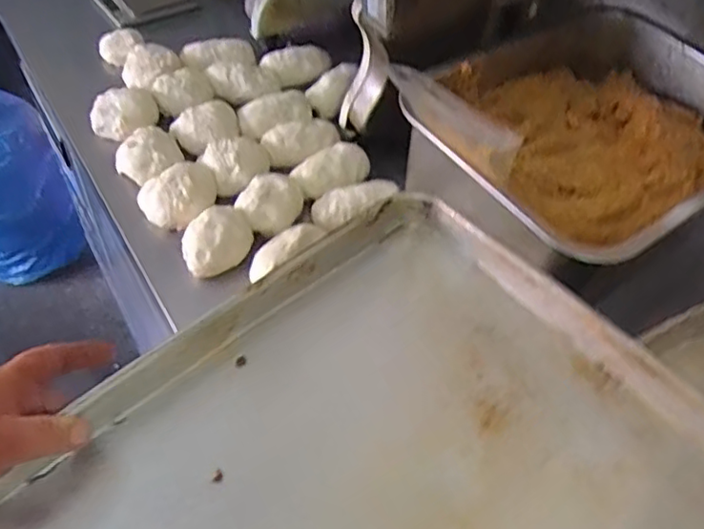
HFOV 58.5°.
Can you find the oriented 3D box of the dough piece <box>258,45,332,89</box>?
[{"bbox_3d":[-0.072,-0.259,0.820,0.092,0.038,0.040,-6,53,-11],"label":"dough piece"}]

